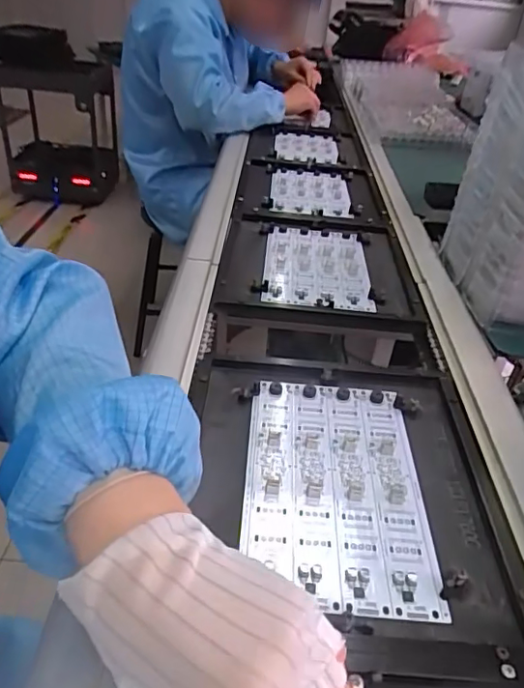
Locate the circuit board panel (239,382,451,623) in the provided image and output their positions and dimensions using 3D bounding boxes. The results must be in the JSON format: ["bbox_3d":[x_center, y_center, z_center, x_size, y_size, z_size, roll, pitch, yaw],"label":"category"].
[{"bbox_3d":[0.054,0.102,0.408,0.130,0.006,0.206,4,35,0],"label":"circuit board panel"}]

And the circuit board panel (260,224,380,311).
[{"bbox_3d":[0.071,-0.104,0.704,0.132,0.013,0.211,4,35,0],"label":"circuit board panel"}]

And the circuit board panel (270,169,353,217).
[{"bbox_3d":[0.081,-0.263,0.923,0.130,0.007,0.205,4,35,0],"label":"circuit board panel"}]

